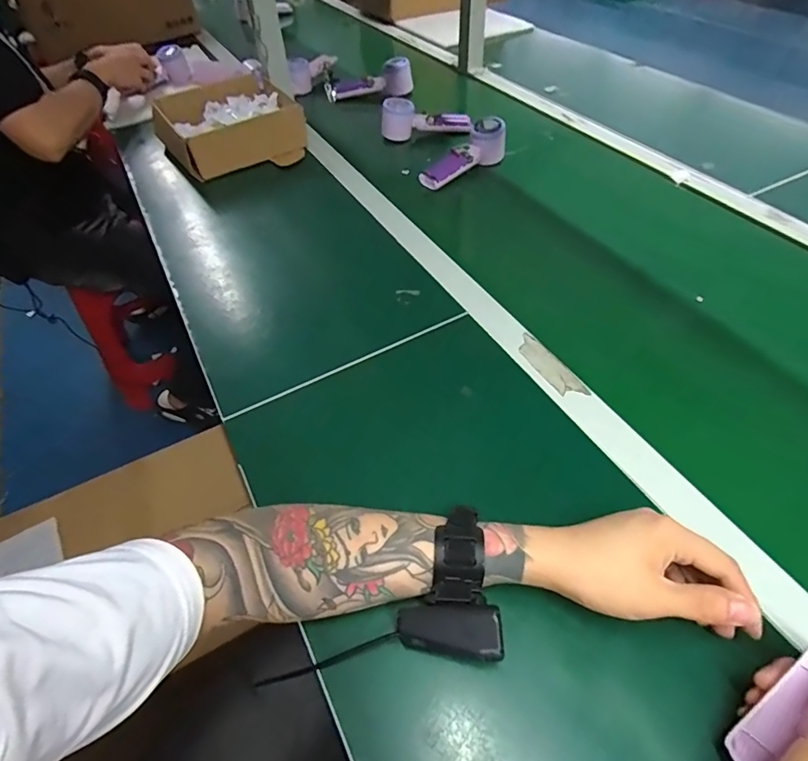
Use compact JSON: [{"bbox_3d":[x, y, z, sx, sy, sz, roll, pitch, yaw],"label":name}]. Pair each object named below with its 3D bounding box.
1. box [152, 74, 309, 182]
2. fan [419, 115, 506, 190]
[{"bbox_3d":[-0.312,-0.452,0.860,0.221,0.074,0.224,-24,52,-17],"label":"box"},{"bbox_3d":[0.097,-0.368,0.778,0.161,0.060,0.046,-37,57,-25],"label":"fan"}]

